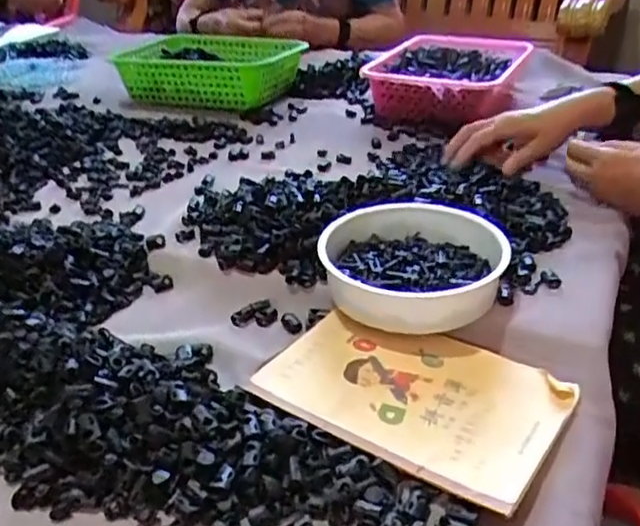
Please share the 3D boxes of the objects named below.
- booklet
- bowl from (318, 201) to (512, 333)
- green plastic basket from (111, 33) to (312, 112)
[{"bbox_3d":[0.069,0.093,0.484,0.207,0.008,0.141,19,37,30],"label":"booklet"},{"bbox_3d":[0.078,0.003,0.580,0.154,0.055,0.154,-1,31,0],"label":"bowl"},{"bbox_3d":[-0.174,-0.331,1.116,0.276,0.085,0.218,12,33,20],"label":"green plastic basket"}]

